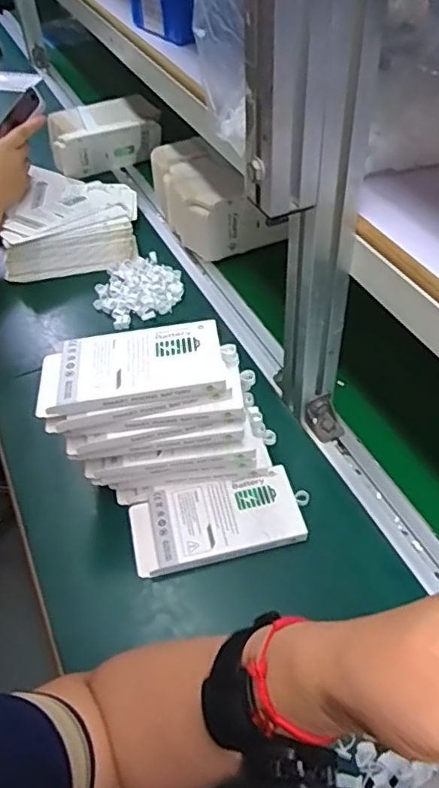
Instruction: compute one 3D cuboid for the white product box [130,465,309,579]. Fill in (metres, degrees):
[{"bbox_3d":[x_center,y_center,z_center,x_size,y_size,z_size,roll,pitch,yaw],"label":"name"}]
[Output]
[{"bbox_3d":[-0.003,0.115,0.531,0.152,0.013,0.077,-11,48,-7],"label":"white product box"}]

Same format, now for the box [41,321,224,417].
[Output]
[{"bbox_3d":[-0.074,-0.021,0.479,0.152,0.018,0.076,-7,48,-4],"label":"box"}]

